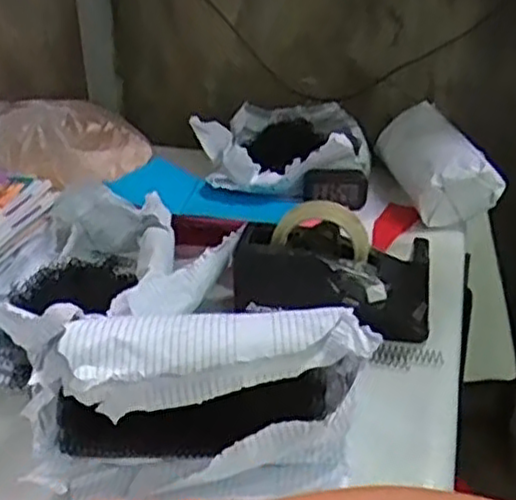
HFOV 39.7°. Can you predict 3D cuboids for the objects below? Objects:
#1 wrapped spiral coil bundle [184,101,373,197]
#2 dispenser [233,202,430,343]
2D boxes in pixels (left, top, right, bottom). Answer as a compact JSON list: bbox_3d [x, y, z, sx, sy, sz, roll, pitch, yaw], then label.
[{"bbox_3d":[0.035,-0.160,1.087,0.244,0.090,0.236,-6,27,-9],"label":"wrapped spiral coil bundle"},{"bbox_3d":[0.077,0.015,0.748,0.201,0.103,0.085,5,28,12],"label":"dispenser"}]

